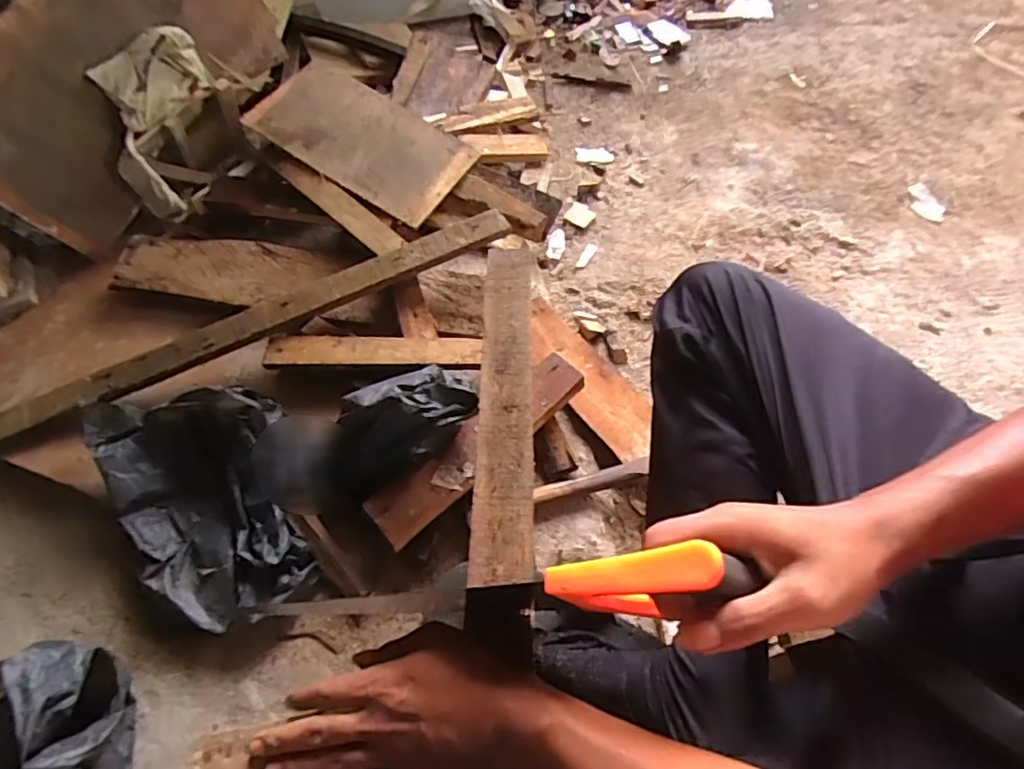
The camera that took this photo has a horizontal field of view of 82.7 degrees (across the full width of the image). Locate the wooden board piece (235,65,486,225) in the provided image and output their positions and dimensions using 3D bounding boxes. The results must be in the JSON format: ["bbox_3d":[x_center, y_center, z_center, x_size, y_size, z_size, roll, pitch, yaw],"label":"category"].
[{"bbox_3d":[-0.241,-0.411,0.953,0.335,0.025,0.194,31,67,4],"label":"wooden board piece"}]

